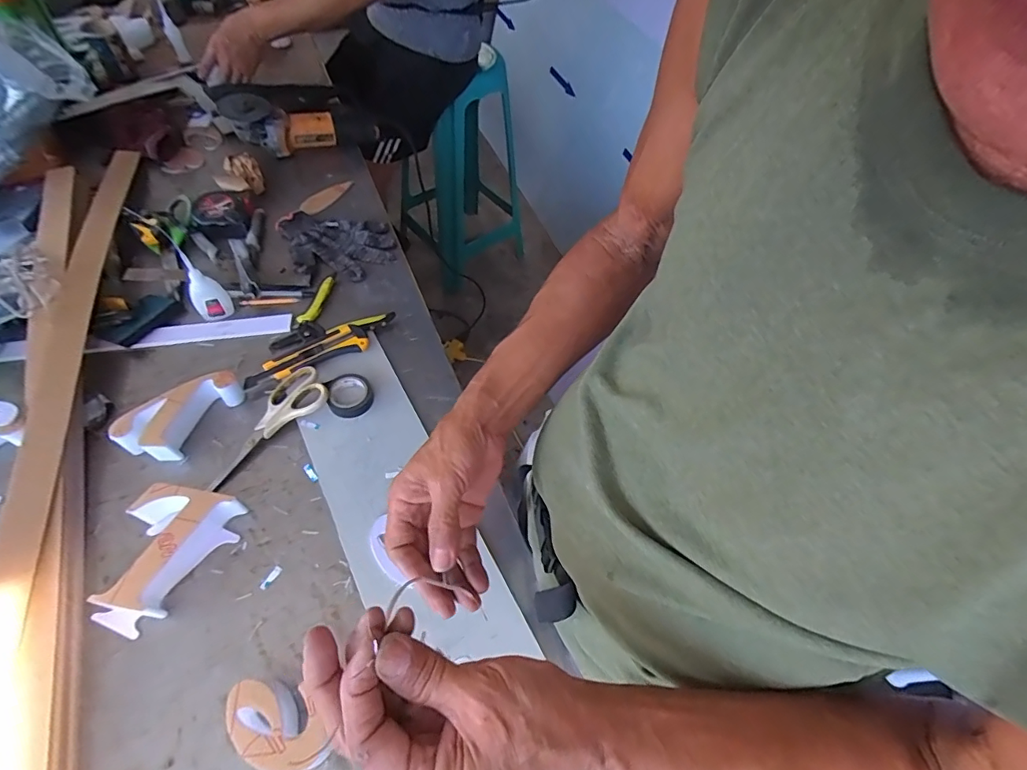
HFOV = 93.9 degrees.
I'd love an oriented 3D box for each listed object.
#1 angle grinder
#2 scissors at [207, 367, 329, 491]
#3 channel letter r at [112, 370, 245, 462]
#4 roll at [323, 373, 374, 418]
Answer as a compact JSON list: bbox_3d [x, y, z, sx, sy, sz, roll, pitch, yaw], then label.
[{"bbox_3d":[-0.412,-0.507,0.941,0.274,0.084,0.093,-17,57,-33],"label":"angle grinder"},{"bbox_3d":[-0.316,0.046,0.605,0.174,0.010,0.073,-42,61,-17],"label":"scissors"},{"bbox_3d":[-0.409,0.034,0.592,0.068,0.045,0.132,27,59,14],"label":"channel letter r"},{"bbox_3d":[-0.215,0.012,0.632,0.056,0.022,0.060,2,56,-3],"label":"roll"}]

